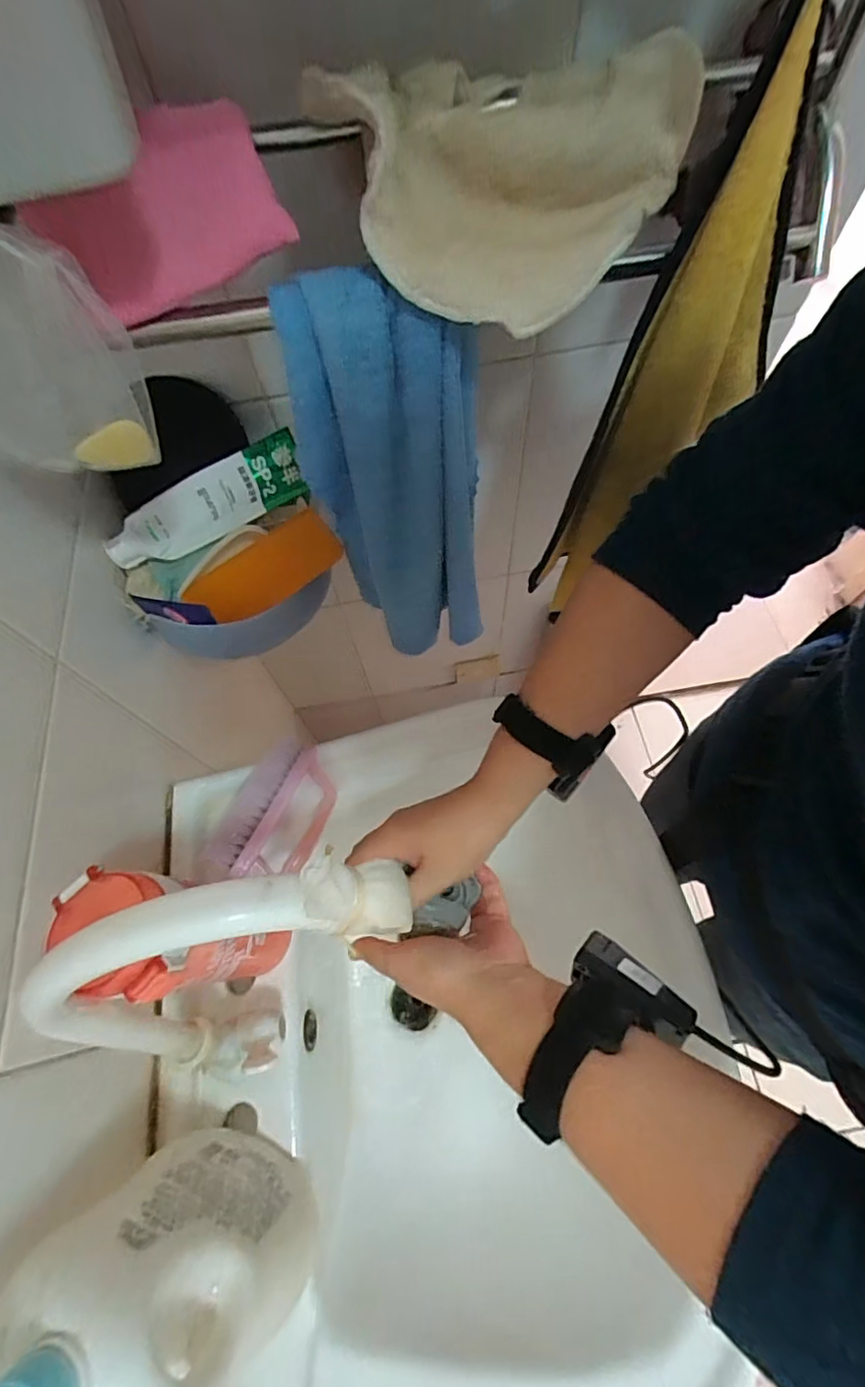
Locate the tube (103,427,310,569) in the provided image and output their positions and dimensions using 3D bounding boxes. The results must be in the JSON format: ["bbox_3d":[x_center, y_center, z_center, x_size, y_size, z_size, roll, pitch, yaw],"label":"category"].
[{"bbox_3d":[-0.201,-0.162,0.479,0.168,0.032,0.055,-24,99,2],"label":"tube"}]

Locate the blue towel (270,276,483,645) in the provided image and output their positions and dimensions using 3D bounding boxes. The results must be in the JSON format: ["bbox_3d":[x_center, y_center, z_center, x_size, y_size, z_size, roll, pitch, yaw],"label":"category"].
[{"bbox_3d":[-0.023,-0.146,0.441,0.124,0.324,0.054,-6,65,0],"label":"blue towel"}]

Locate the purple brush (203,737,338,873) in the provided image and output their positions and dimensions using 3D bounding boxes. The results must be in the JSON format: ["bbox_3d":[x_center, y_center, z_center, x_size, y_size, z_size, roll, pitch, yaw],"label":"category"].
[{"bbox_3d":[-0.139,0.105,0.488,0.079,0.041,0.124,39,64,-26],"label":"purple brush"}]

